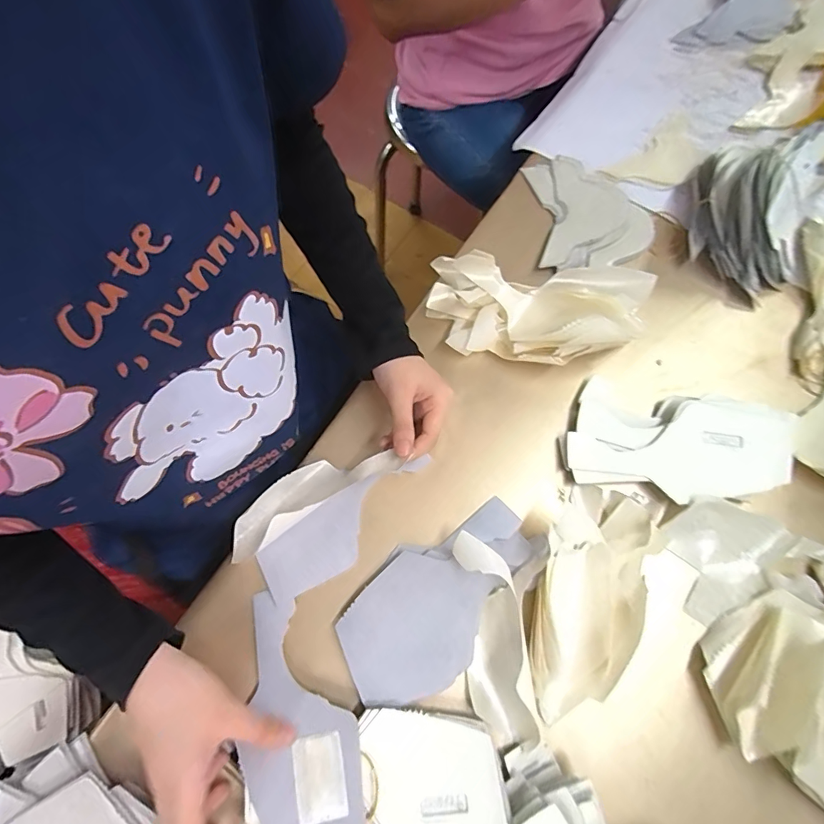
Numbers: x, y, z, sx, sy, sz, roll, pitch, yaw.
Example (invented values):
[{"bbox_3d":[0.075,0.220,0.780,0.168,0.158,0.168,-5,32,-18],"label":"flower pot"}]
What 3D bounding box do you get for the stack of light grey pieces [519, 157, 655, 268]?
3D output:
[{"bbox_3d":[0.198,-0.230,0.515,0.124,0.022,0.148,-10,70,-1],"label":"stack of light grey pieces"}]

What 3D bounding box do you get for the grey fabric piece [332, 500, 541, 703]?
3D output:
[{"bbox_3d":[0.022,0.154,0.390,0.100,0.006,0.189,36,75,14],"label":"grey fabric piece"}]

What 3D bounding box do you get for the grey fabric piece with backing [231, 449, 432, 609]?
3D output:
[{"bbox_3d":[-0.079,0.082,0.403,0.096,0.038,0.168,39,76,15],"label":"grey fabric piece with backing"}]

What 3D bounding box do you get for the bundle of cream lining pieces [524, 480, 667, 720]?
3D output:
[{"bbox_3d":[0.148,0.156,0.386,0.095,0.042,0.192,28,72,13],"label":"bundle of cream lining pieces"}]

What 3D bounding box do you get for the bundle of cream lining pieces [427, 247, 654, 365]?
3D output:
[{"bbox_3d":[0.117,-0.100,0.450,0.205,0.068,0.098,7,68,5],"label":"bundle of cream lining pieces"}]

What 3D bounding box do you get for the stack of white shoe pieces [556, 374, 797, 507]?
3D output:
[{"bbox_3d":[0.249,0.030,0.424,0.199,0.025,0.105,14,71,7],"label":"stack of white shoe pieces"}]

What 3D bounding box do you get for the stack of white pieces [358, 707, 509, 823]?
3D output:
[{"bbox_3d":[0.016,0.271,0.336,0.095,0.014,0.097,-14,70,-3],"label":"stack of white pieces"}]

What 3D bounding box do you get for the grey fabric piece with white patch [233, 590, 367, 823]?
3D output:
[{"bbox_3d":[-0.098,0.237,0.358,0.083,0.014,0.177,-25,67,-7],"label":"grey fabric piece with white patch"}]

